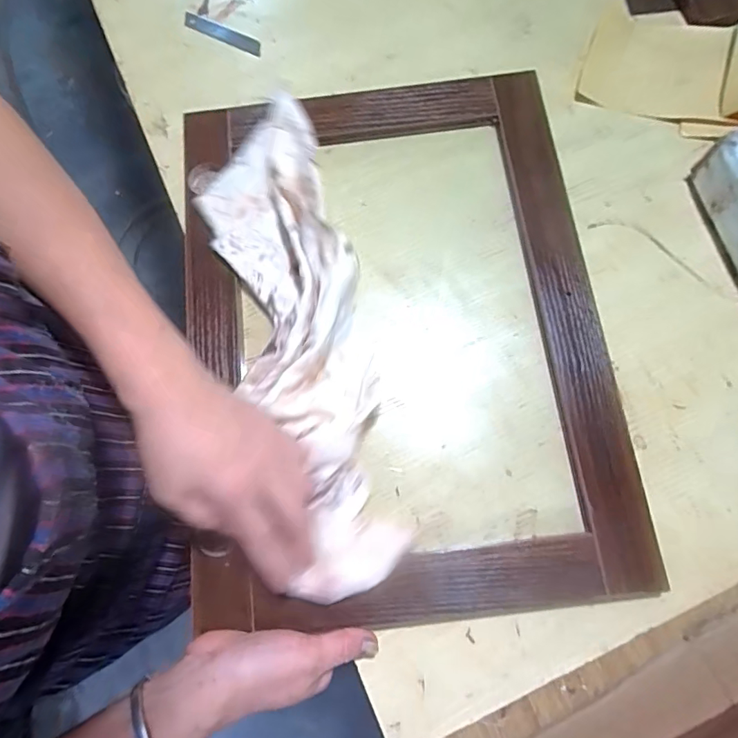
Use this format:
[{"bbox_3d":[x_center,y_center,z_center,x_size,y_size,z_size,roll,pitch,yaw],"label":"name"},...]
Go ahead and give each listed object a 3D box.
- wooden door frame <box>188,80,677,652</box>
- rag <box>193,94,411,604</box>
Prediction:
[{"bbox_3d":[0.017,-0.042,0.388,0.342,0.028,0.470,-7,78,-1],"label":"wooden door frame"},{"bbox_3d":[-0.061,-0.045,0.370,0.101,0.065,0.425,-15,75,-3],"label":"rag"}]

